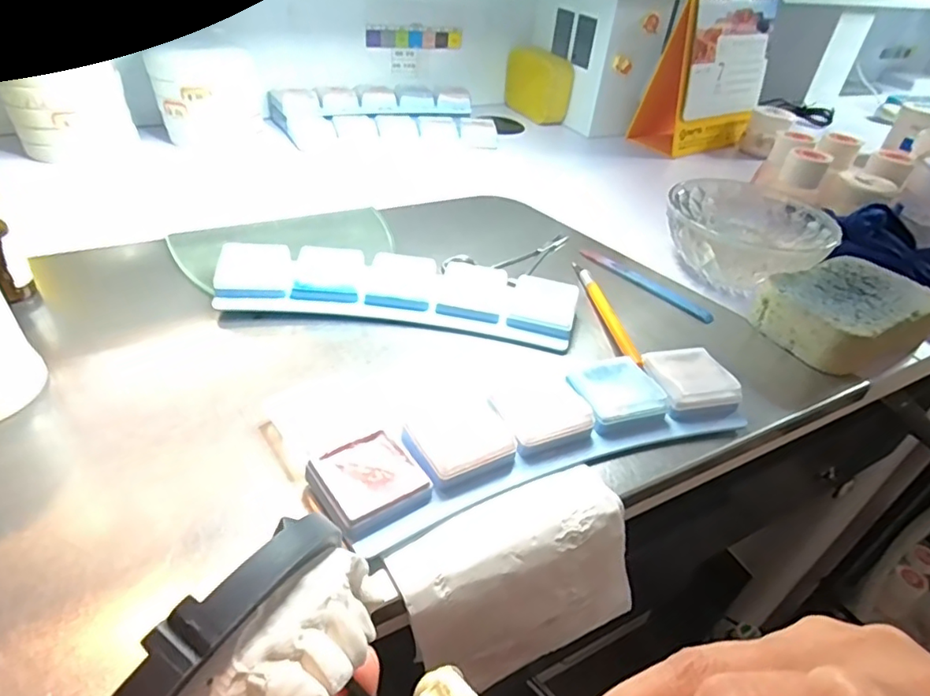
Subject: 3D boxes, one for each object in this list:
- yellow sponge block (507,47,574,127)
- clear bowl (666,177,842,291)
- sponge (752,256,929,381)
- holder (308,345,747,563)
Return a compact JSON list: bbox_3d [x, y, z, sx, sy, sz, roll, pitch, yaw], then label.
[{"bbox_3d":[0.093,-0.336,0.720,0.044,0.074,0.089,-12,42,-22],"label":"yellow sponge block"},{"bbox_3d":[0.215,-0.085,0.444,0.121,0.048,0.136,31,44,28],"label":"clear bowl"},{"bbox_3d":[0.263,-0.023,0.387,0.110,0.035,0.076,-15,43,-24],"label":"sponge"},{"bbox_3d":[0.041,0.041,0.280,0.224,0.017,0.053,-13,42,-23],"label":"holder"}]

